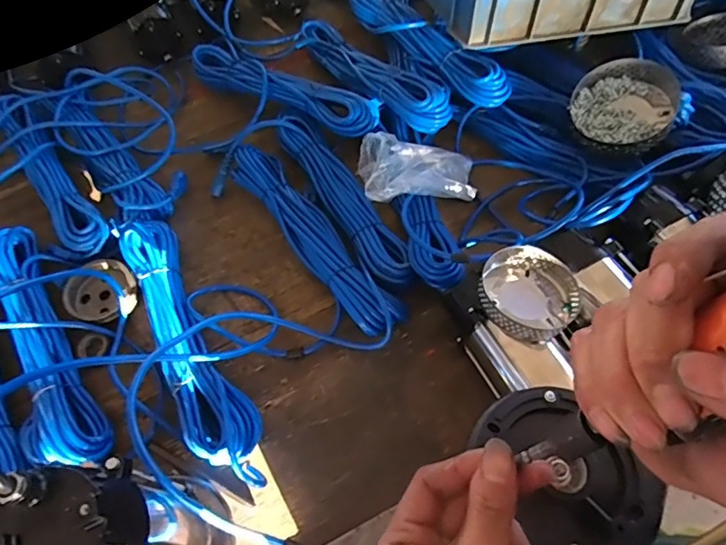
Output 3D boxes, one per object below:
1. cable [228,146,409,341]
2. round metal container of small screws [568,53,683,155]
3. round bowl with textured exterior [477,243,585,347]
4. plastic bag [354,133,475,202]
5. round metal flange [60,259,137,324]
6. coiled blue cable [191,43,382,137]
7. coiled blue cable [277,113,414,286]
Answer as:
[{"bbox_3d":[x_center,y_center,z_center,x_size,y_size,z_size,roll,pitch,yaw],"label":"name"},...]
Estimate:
[{"bbox_3d":[-0.072,-0.053,0.690,0.070,0.061,0.358,-33,64,-14],"label":"cable"},{"bbox_3d":[0.364,-0.231,0.710,0.138,0.050,0.142,32,76,21],"label":"round metal container of small screws"},{"bbox_3d":[0.181,0.025,0.560,0.106,0.053,0.102,-1,61,3],"label":"round bowl with textured exterior"},{"bbox_3d":[0.075,-0.142,0.691,0.158,0.067,0.105,-6,61,0],"label":"plastic bag"},{"bbox_3d":[-0.347,0.030,0.672,0.090,0.035,0.093,-1,61,3],"label":"round metal flange"},{"bbox_3d":[-0.136,-0.292,0.799,0.350,0.059,0.078,26,66,16],"label":"coiled blue cable"},{"bbox_3d":[-0.029,-0.111,0.704,0.054,0.033,0.324,-29,66,-12],"label":"coiled blue cable"}]

